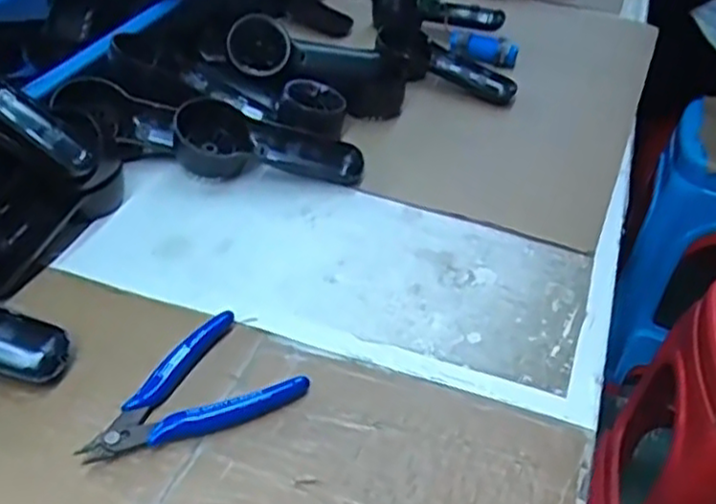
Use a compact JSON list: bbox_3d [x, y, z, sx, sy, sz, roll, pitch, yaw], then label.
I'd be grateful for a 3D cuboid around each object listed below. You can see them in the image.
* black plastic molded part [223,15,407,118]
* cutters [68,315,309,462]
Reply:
[{"bbox_3d":[-0.035,-0.170,0.670,0.169,0.049,0.051,15,36,-19],"label":"black plastic molded part"},{"bbox_3d":[-0.097,0.081,0.405,0.115,0.015,0.075,-27,49,-33],"label":"cutters"}]

